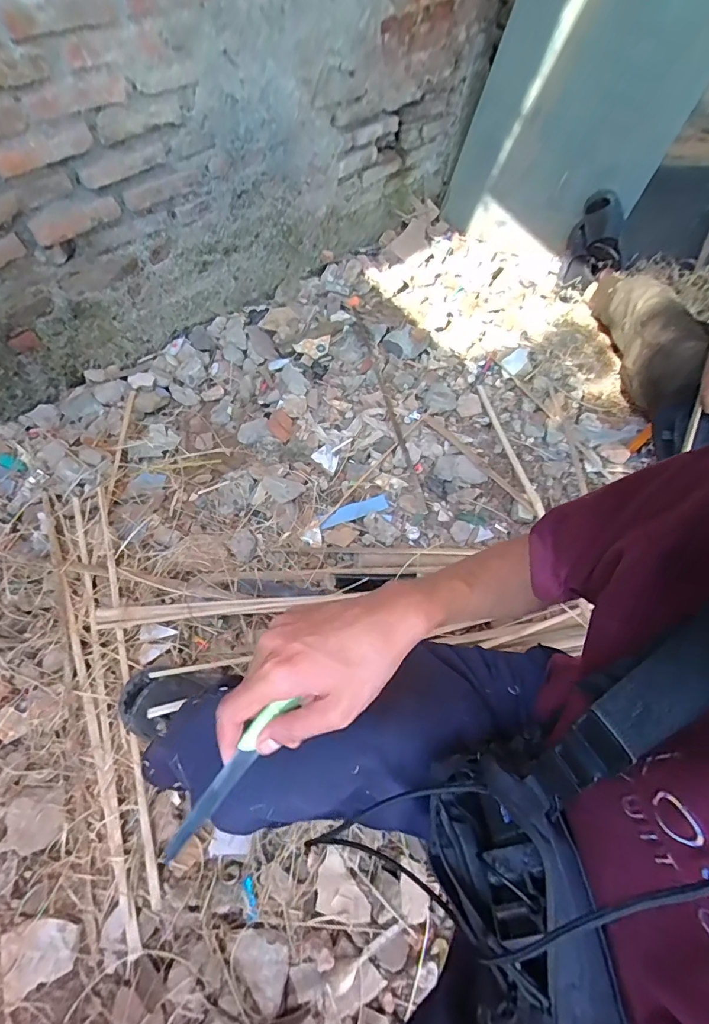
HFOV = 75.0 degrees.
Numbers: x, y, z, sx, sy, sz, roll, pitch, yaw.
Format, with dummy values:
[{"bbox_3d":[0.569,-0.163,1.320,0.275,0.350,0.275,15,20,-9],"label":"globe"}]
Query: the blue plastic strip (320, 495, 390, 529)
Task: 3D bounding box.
[{"bbox_3d":[0.003,-0.001,1.141,0.181,0.016,0.038,-21,59,-14],"label":"blue plastic strip"}]

